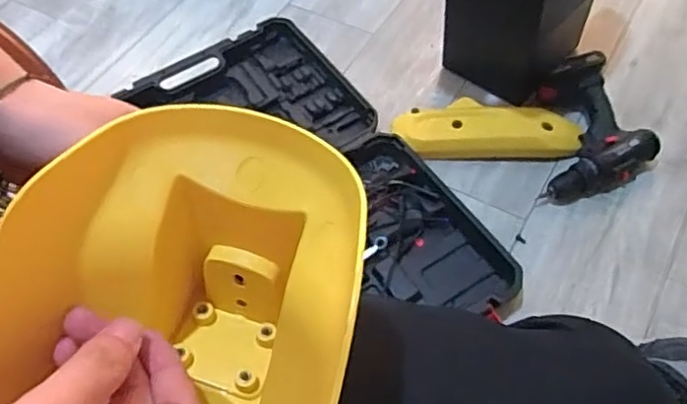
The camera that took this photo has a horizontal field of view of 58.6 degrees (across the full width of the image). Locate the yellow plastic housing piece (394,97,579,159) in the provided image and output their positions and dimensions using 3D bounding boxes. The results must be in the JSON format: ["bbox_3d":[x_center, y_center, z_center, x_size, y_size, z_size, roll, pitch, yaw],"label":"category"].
[{"bbox_3d":[0.226,-0.117,0.983,0.287,0.045,0.102,1,57,5],"label":"yellow plastic housing piece"}]

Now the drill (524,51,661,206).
[{"bbox_3d":[0.369,-0.116,0.958,0.180,0.077,0.212,-13,56,-4],"label":"drill"}]

